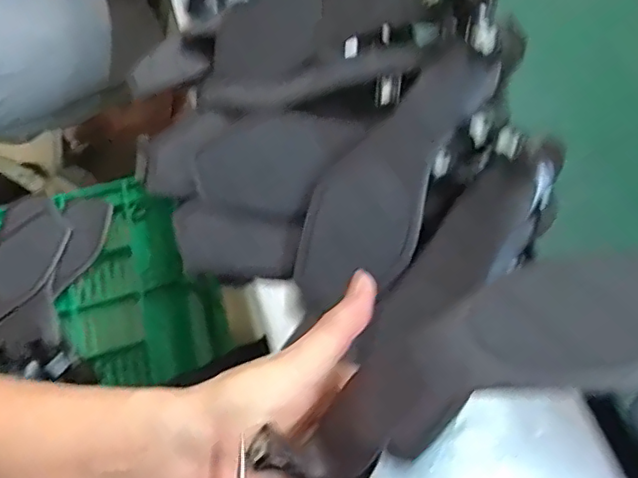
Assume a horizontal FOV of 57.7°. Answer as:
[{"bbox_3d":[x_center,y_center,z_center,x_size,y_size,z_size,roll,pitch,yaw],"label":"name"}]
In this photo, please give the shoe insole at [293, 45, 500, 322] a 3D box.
[{"bbox_3d":[0.049,-0.038,0.408,0.078,0.012,0.205,39,104,18],"label":"shoe insole"}]

